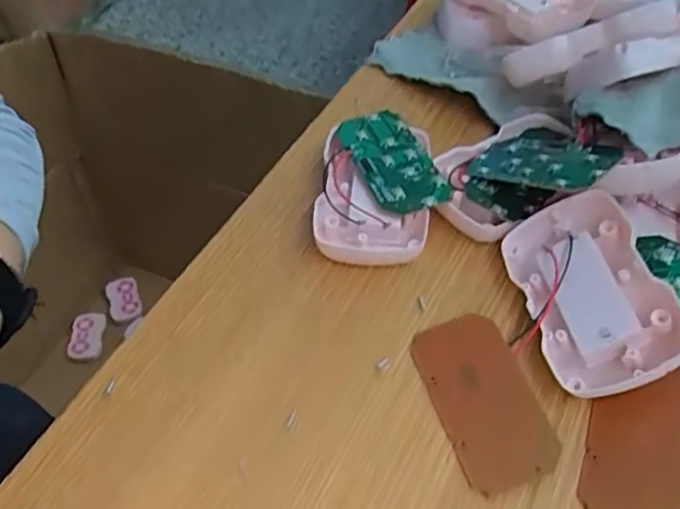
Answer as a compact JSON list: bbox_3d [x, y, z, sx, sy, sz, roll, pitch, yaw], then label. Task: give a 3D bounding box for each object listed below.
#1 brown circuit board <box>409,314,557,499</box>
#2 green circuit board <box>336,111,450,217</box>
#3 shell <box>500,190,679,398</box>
[{"bbox_3d":[0.058,0.058,0.267,0.038,0.004,0.073,-21,54,-2],"label":"brown circuit board"},{"bbox_3d":[0.026,-0.047,0.335,0.034,0.006,0.070,-25,57,-8],"label":"green circuit board"},{"bbox_3d":[0.108,0.016,0.282,0.055,0.016,0.087,-24,53,19],"label":"shell"}]

